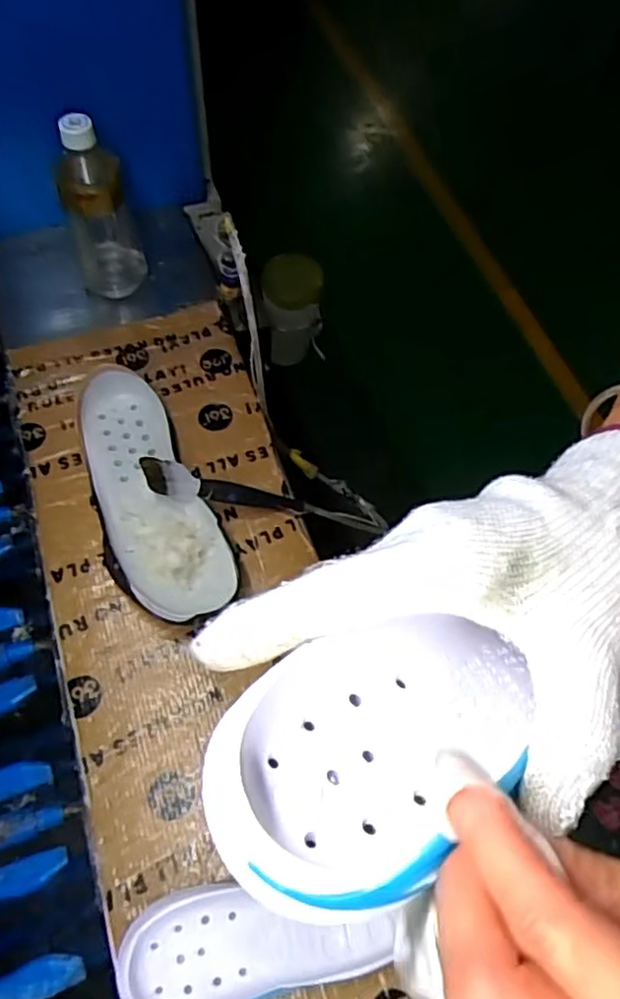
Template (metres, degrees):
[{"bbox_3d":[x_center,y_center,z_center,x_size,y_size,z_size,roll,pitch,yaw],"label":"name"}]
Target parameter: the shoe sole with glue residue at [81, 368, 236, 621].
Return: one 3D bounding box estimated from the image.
[{"bbox_3d":[-0.148,-0.003,0.614,0.088,0.048,0.257,-23,61,-14],"label":"shoe sole with glue residue"}]

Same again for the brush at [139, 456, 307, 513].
[{"bbox_3d":[-0.079,-0.004,0.614,0.156,0.033,0.008,18,23,-23],"label":"brush"}]

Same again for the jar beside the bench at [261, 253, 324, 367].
[{"bbox_3d":[-0.022,-0.250,0.895,0.075,0.139,0.079,0,58,0],"label":"jar beside the bench"}]

